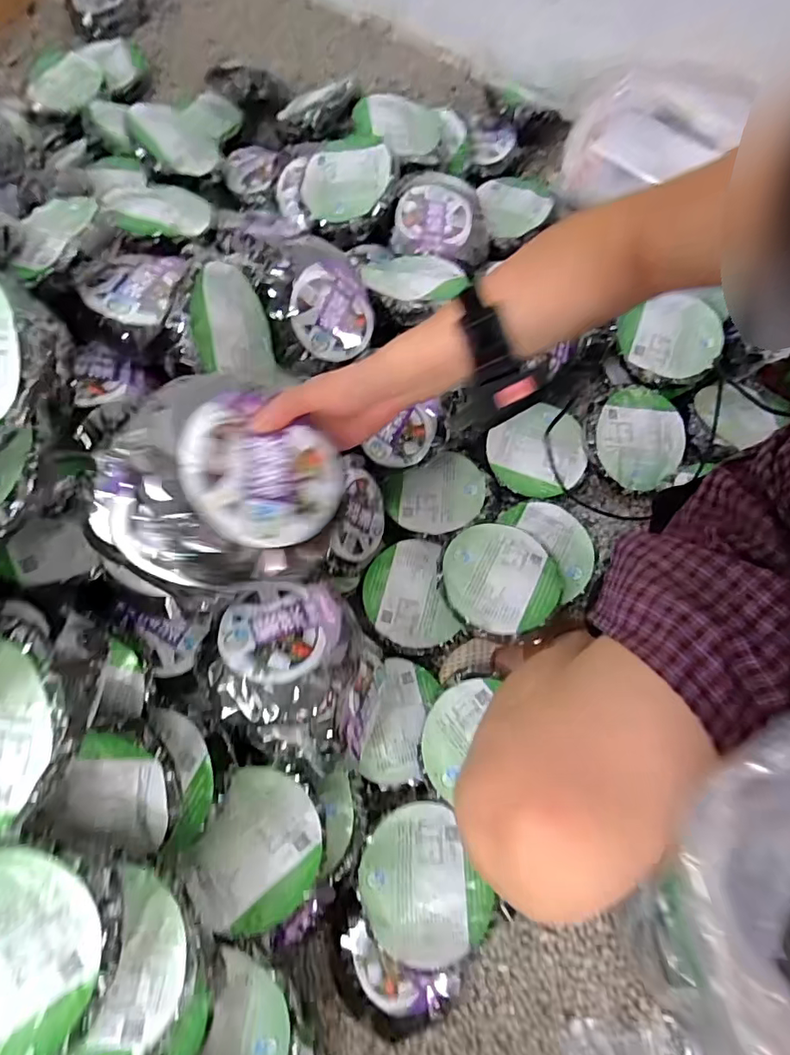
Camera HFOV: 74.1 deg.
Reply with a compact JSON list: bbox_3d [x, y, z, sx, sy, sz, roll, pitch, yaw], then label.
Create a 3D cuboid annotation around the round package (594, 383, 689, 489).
[{"bbox_3d":[0.374,-0.135,0.793,0.152,0.008,0.152,0,91,-14],"label":"round package"}]

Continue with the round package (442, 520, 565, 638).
[{"bbox_3d":[0.143,0.066,0.696,0.154,0.030,0.149,3,72,3],"label":"round package"}]

